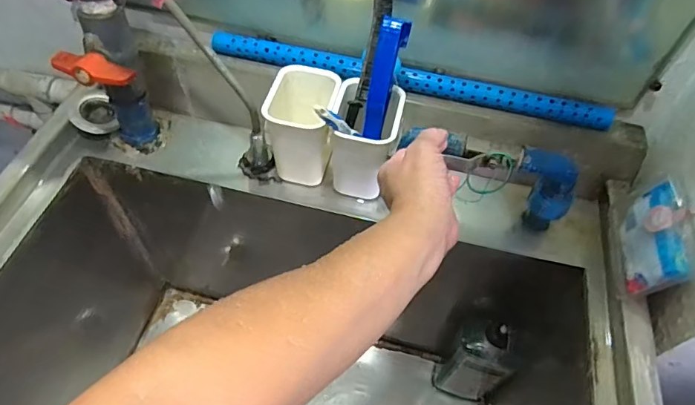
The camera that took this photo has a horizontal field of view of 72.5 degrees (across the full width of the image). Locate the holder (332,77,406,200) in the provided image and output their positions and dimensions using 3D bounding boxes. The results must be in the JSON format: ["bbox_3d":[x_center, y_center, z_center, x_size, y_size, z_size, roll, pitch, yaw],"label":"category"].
[{"bbox_3d":[0.018,-0.070,0.538,0.073,0.104,0.083,13,55,6],"label":"holder"}]

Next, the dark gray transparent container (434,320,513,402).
[{"bbox_3d":[0.193,0.242,0.729,0.090,0.246,0.055,15,56,7],"label":"dark gray transparent container"}]

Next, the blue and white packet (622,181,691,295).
[{"bbox_3d":[0.307,0.034,0.475,0.021,0.066,0.111,19,71,-13],"label":"blue and white packet"}]

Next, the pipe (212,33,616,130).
[{"bbox_3d":[0.070,-0.150,0.572,0.477,0.020,0.025,13,55,6],"label":"pipe"}]

